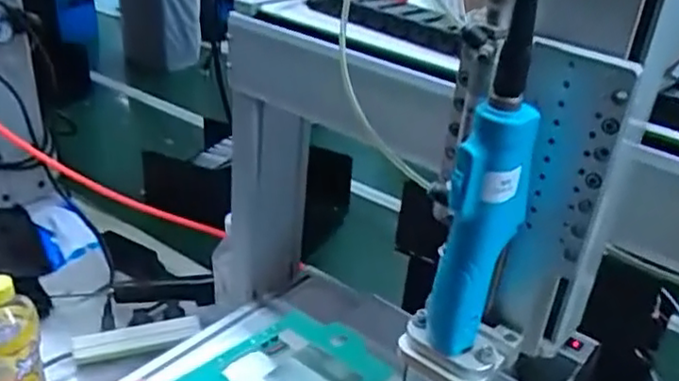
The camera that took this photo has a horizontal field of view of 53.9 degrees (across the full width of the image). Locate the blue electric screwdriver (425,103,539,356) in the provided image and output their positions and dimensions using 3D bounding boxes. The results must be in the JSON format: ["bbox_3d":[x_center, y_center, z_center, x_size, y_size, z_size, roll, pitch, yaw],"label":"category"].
[{"bbox_3d":[0.082,0.028,0.395,0.042,0.164,0.030,13,31,16],"label":"blue electric screwdriver"}]

